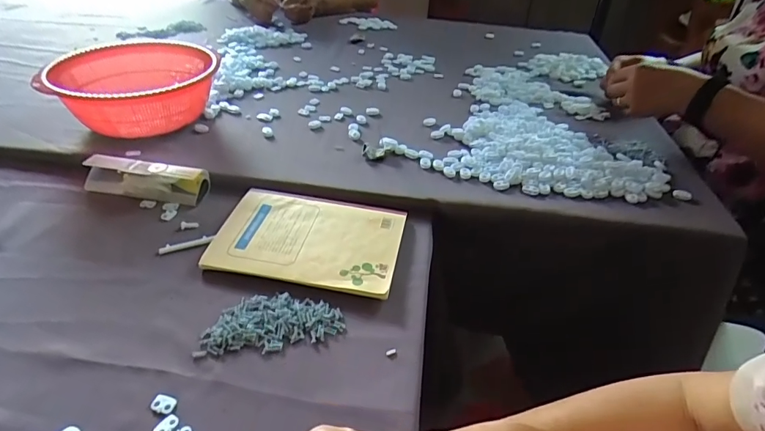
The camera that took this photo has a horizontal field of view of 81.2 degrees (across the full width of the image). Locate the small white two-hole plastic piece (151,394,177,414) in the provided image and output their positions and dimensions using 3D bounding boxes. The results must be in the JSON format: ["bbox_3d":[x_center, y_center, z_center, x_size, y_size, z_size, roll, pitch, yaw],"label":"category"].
[{"bbox_3d":[-0.178,0.152,0.363,0.019,0.004,0.014,15,40,15],"label":"small white two-hole plastic piece"}]

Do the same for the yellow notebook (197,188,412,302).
[{"bbox_3d":[-0.082,0.023,0.517,0.201,0.015,0.146,8,39,6],"label":"yellow notebook"}]

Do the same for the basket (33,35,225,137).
[{"bbox_3d":[-0.369,-0.181,0.673,0.227,0.092,0.205,-7,40,-12],"label":"basket"}]

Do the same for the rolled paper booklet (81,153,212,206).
[{"bbox_3d":[-0.308,-0.049,0.578,0.159,0.038,0.039,7,39,6],"label":"rolled paper booklet"}]

